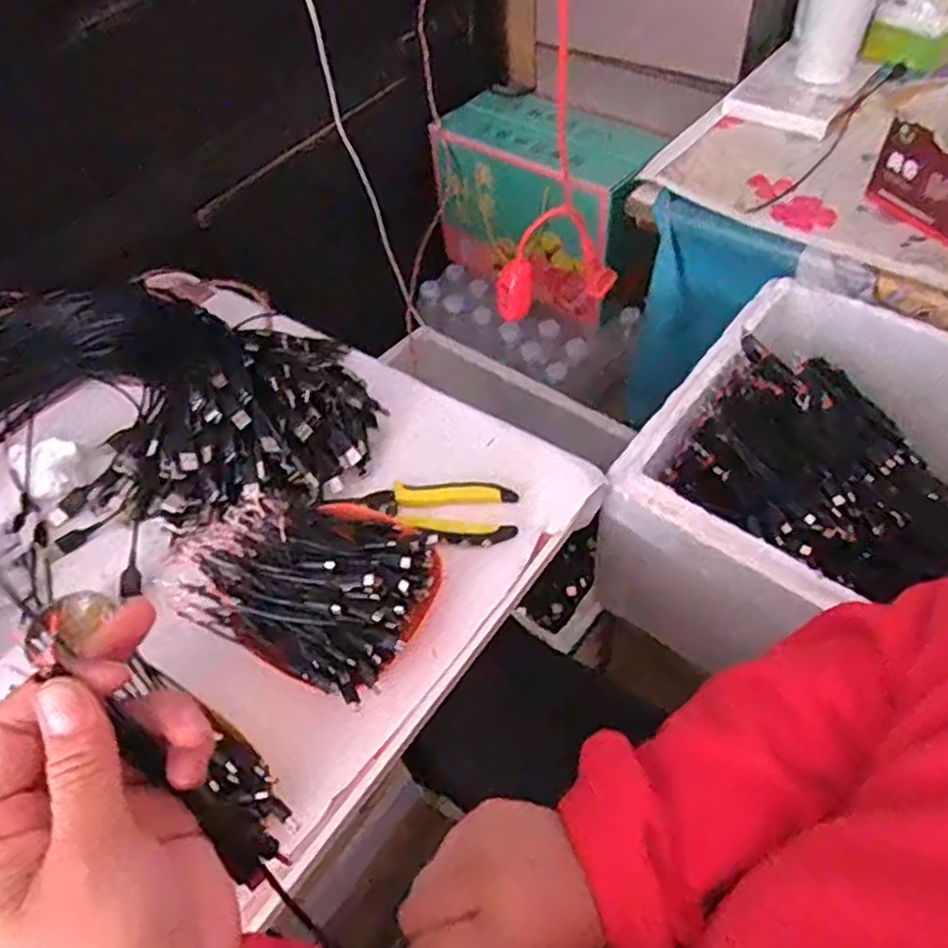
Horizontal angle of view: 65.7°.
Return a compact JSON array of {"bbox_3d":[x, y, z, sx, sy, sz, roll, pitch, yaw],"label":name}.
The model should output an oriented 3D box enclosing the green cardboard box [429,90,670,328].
[{"bbox_3d":[0.113,-0.416,1.129,0.326,0.230,0.154,31,61,25],"label":"green cardboard box"}]

